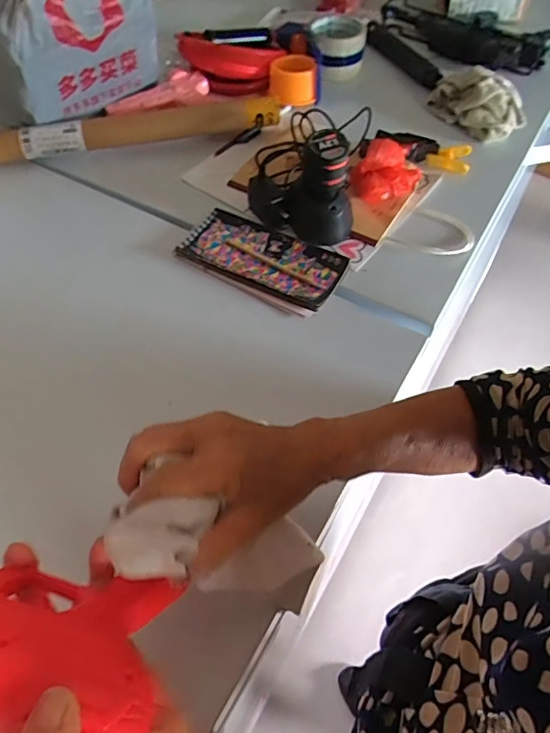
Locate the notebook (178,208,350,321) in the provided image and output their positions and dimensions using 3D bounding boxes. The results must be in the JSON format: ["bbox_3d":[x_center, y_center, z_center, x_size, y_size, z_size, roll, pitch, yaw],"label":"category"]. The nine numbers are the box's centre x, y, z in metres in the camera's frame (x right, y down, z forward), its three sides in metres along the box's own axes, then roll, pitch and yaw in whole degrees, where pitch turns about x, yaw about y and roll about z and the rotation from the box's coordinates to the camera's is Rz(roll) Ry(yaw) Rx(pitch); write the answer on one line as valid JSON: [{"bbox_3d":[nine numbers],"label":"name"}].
[{"bbox_3d":[-0.017,-0.118,0.575,0.178,0.012,0.095,23,58,15],"label":"notebook"}]

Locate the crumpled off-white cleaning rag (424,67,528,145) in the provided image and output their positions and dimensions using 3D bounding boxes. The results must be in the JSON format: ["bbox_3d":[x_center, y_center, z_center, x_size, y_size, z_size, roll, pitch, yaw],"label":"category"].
[{"bbox_3d":[0.289,-0.378,0.730,0.090,0.050,0.143,-28,60,-18],"label":"crumpled off-white cleaning rag"}]

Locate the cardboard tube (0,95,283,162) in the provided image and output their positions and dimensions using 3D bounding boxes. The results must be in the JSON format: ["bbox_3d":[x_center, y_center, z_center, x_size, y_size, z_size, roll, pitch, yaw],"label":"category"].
[{"bbox_3d":[-0.269,-0.293,0.668,0.560,0.046,0.046,-9,56,-7],"label":"cardboard tube"}]

